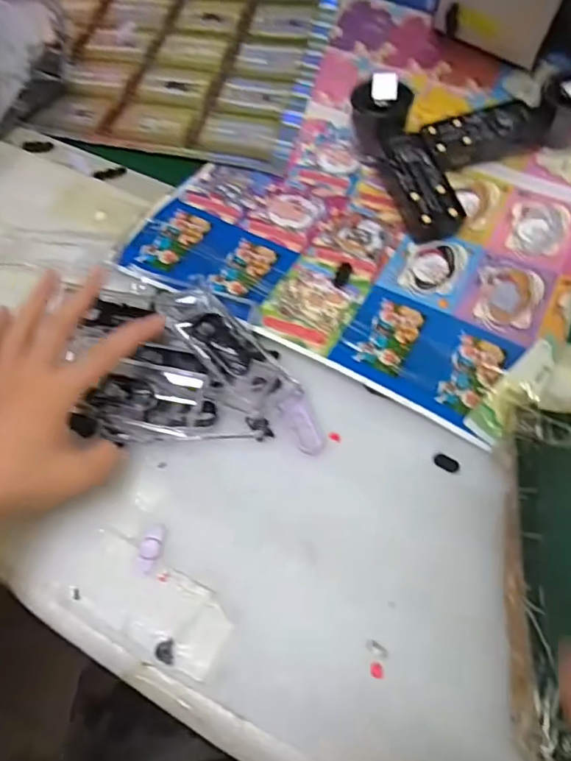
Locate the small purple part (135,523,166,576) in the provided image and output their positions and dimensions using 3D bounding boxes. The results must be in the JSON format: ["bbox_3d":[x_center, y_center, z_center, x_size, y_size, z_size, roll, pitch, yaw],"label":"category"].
[{"bbox_3d":[-0.083,0.103,0.342,0.013,0.004,0.031,6,60,3],"label":"small purple part"}]

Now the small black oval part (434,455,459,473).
[{"bbox_3d":[0.110,0.056,0.378,0.017,0.004,0.009,26,63,14],"label":"small black oval part"}]

